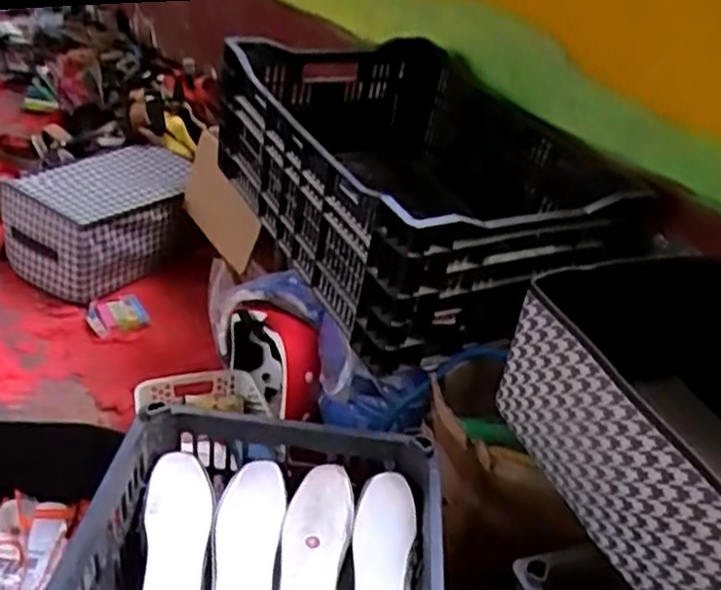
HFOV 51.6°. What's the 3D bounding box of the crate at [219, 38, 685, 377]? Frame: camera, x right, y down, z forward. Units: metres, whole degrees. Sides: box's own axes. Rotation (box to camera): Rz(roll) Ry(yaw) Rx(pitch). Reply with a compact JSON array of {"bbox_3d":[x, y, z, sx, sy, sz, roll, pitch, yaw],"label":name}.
[{"bbox_3d":[0.080,-0.180,1.135,0.454,0.272,0.586,-13,35,-30],"label":"crate"}]

